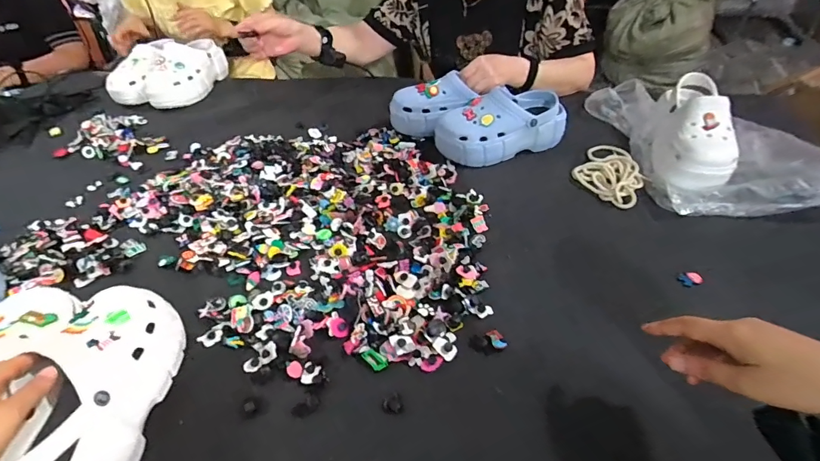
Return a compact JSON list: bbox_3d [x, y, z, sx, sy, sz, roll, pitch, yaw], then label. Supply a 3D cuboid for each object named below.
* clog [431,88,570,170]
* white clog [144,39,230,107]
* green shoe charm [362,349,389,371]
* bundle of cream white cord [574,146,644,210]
[{"bbox_3d":[0.176,-0.202,0.790,0.241,0.091,0.106,-17,47,-11],"label":"clog"},{"bbox_3d":[-0.592,-0.421,1.070,0.133,0.088,0.218,1,46,6],"label":"white clog"},{"bbox_3d":[-0.044,0.162,0.514,0.033,0.004,0.020,39,72,20],"label":"green shoe charm"},{"bbox_3d":[0.363,-0.110,0.736,0.109,0.018,0.167,24,53,25],"label":"bundle of cream white cord"}]

